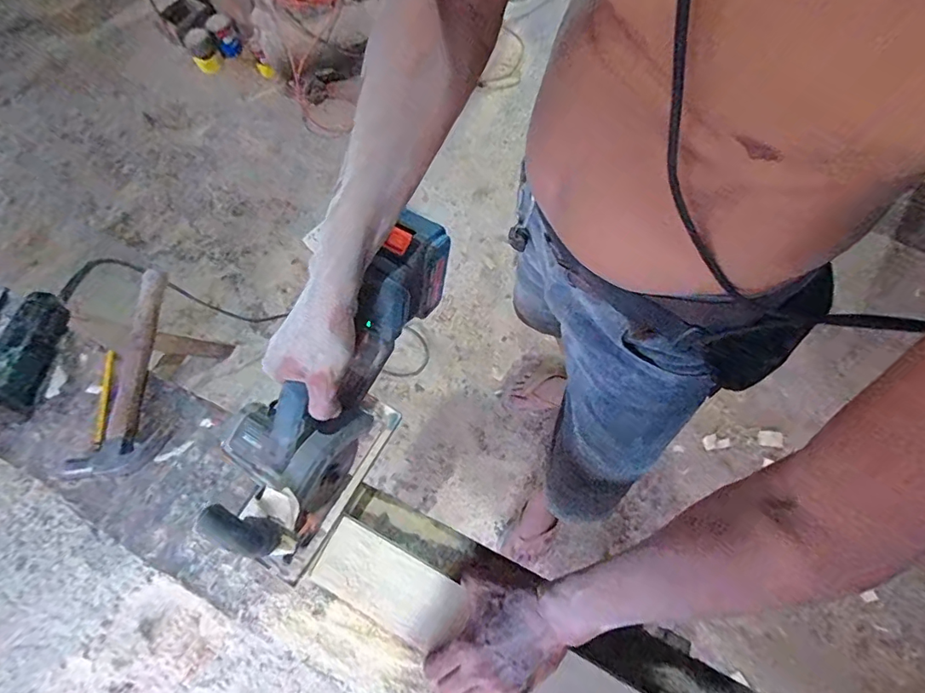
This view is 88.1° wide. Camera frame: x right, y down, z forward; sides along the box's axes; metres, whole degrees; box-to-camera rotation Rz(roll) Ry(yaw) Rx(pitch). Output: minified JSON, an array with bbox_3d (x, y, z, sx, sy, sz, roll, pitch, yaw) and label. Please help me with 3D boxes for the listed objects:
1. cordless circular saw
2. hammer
[{"bbox_3d":[-0.143,0.039,0.529,0.133,0.157,0.395,30,90,12],"label":"cordless circular saw"},{"bbox_3d":[-0.488,0.026,0.726,0.114,0.028,0.325,0,67,3],"label":"hammer"}]

